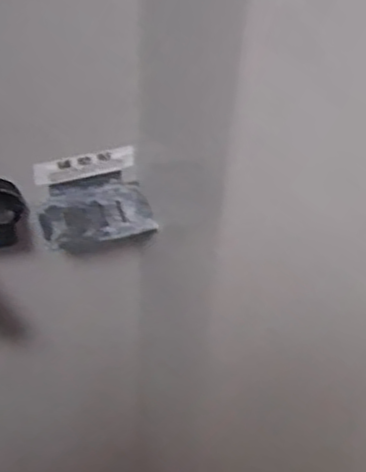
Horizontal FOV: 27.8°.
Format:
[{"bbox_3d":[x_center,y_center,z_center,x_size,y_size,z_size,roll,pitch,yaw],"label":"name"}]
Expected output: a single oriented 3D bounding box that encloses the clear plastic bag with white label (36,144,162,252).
[{"bbox_3d":[-0.090,-0.037,0.756,0.115,0.058,0.075,-12,47,-15],"label":"clear plastic bag with white label"}]

